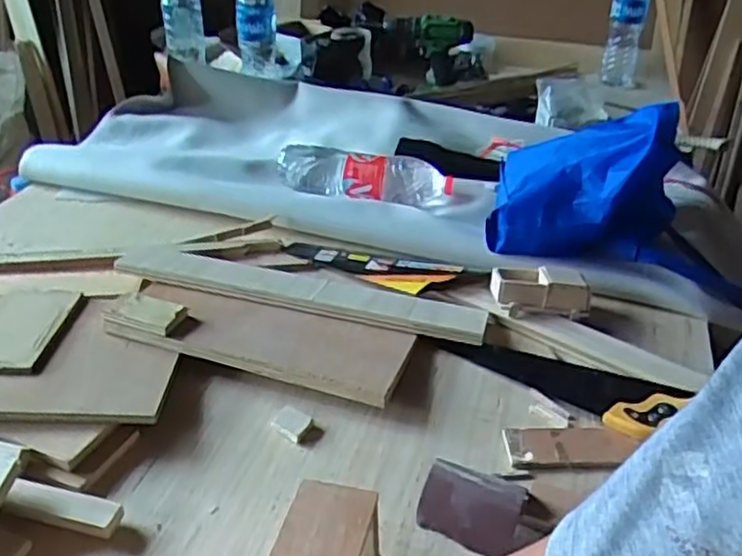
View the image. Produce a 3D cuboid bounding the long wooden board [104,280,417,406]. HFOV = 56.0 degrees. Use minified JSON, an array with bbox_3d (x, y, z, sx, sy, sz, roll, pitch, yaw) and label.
[{"bbox_3d":[-0.149,0.074,0.930,0.390,0.024,0.137,11,31,13],"label":"long wooden board"}]

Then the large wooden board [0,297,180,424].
[{"bbox_3d":[-0.440,0.094,0.890,0.380,0.018,0.256,3,27,-2],"label":"large wooden board"}]

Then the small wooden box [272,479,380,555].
[{"bbox_3d":[-0.037,0.257,0.622,0.081,0.098,0.109,10,36,14],"label":"small wooden box"}]

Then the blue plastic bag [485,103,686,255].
[{"bbox_3d":[0.333,-0.146,1.090,0.269,0.215,0.217,9,34,13],"label":"blue plastic bag"}]

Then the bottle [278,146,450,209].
[{"bbox_3d":[-0.020,-0.185,1.261,0.314,0.072,0.079,10,34,14],"label":"bottle"}]

